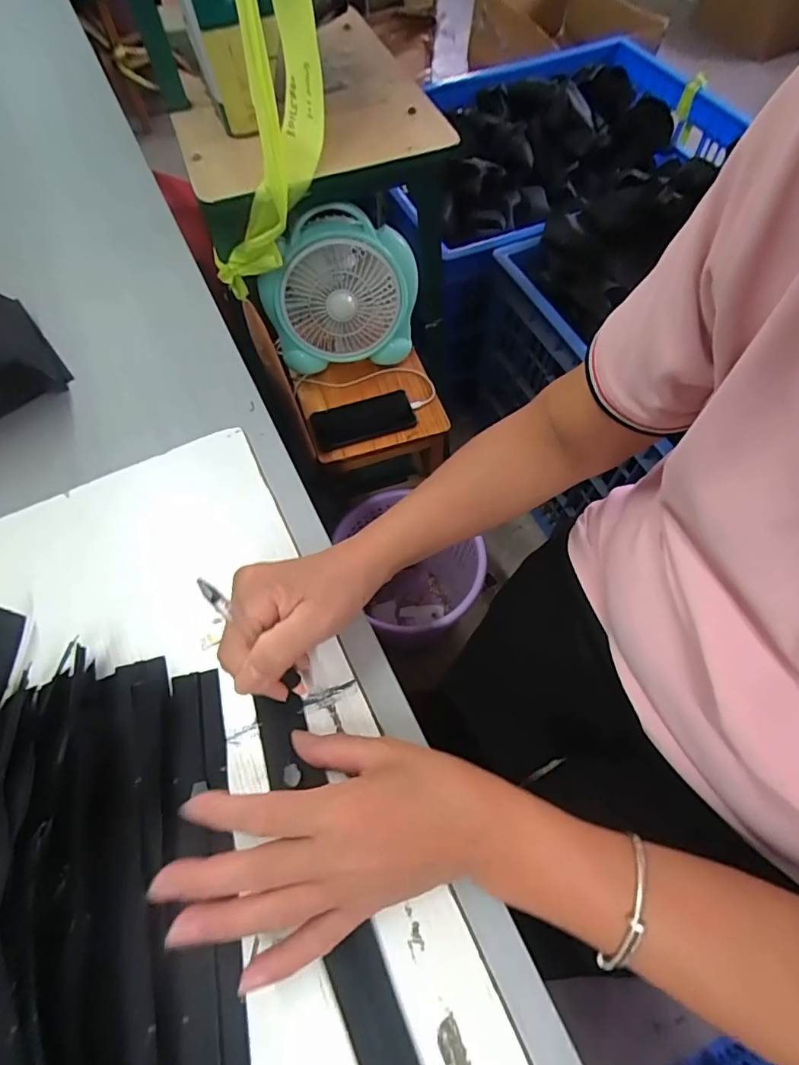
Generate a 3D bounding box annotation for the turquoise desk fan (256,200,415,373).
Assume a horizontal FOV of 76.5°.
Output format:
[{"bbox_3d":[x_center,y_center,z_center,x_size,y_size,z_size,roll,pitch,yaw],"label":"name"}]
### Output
[{"bbox_3d":[-0.090,-0.372,0.817,0.239,0.233,0.103,-23,64,-10],"label":"turquoise desk fan"}]

